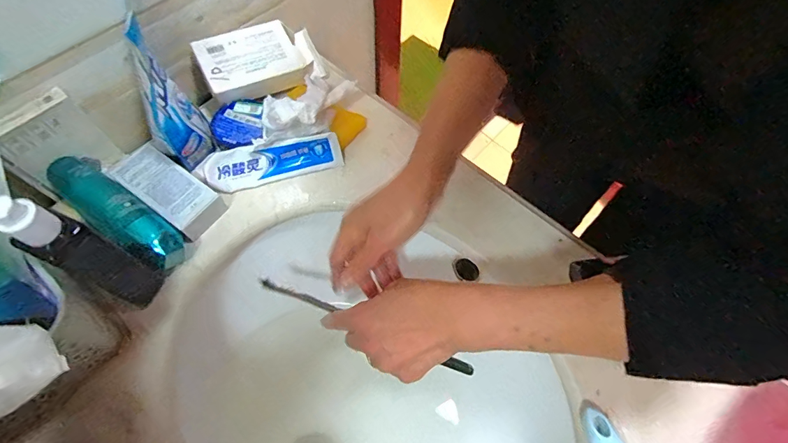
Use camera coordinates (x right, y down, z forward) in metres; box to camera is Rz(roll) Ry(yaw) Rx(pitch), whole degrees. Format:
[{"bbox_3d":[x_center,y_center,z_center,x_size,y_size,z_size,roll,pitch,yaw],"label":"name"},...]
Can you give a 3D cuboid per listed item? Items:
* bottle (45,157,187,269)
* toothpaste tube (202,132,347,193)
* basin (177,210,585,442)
[{"bbox_3d":[-0.280,-0.012,0.406,0.174,0.048,0.045,32,66,14],"label":"bottle"},{"bbox_3d":[-0.134,-0.068,0.456,0.146,0.023,0.045,-15,107,-9],"label":"toothpaste tube"},{"bbox_3d":[-0.031,0.194,0.443,0.456,0.135,0.339,39,69,16],"label":"basin"}]

